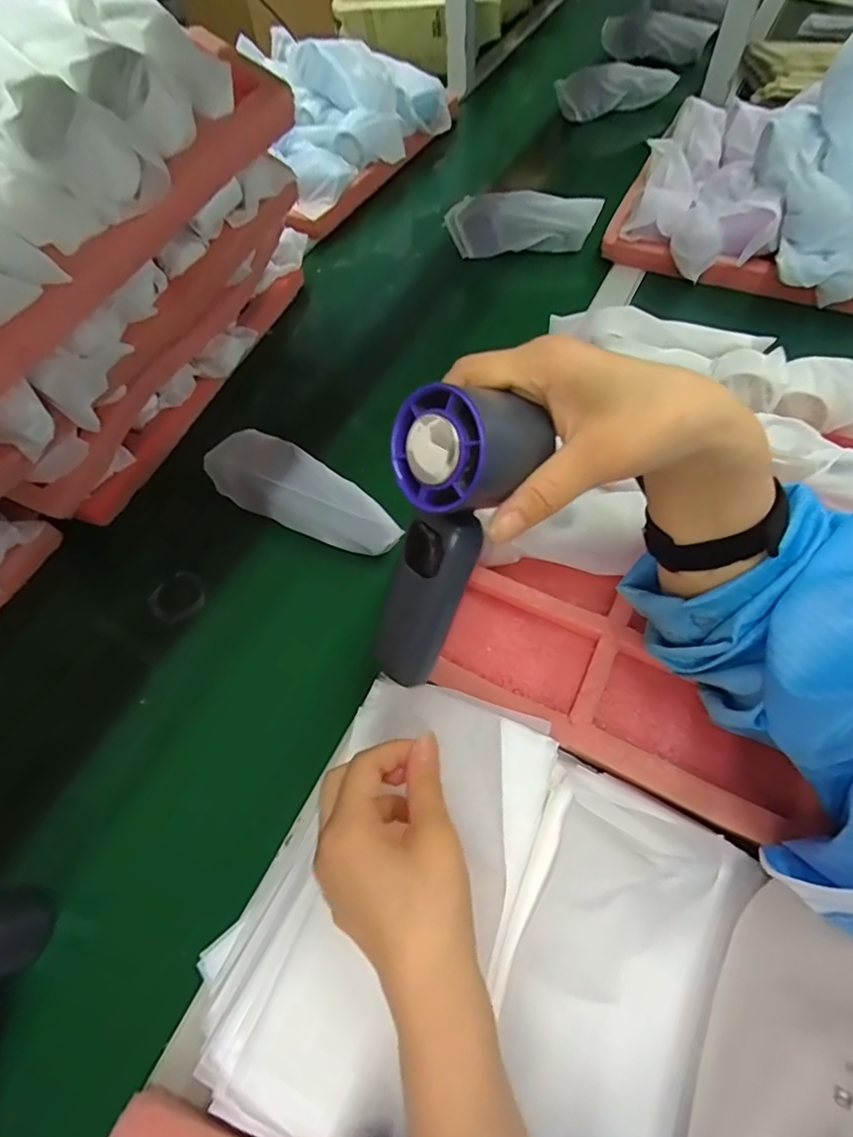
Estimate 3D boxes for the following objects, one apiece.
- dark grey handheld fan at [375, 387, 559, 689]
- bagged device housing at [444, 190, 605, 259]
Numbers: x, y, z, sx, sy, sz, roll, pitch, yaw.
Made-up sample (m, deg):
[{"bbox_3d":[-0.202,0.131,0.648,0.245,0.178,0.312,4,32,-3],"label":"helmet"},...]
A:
[{"bbox_3d":[0.006,-0.014,0.265,0.053,0.148,0.051,32,36,20],"label":"dark grey handheld fan"},{"bbox_3d":[0.123,-0.442,0.690,0.186,0.065,0.023,-1,60,3],"label":"bagged device housing"}]

